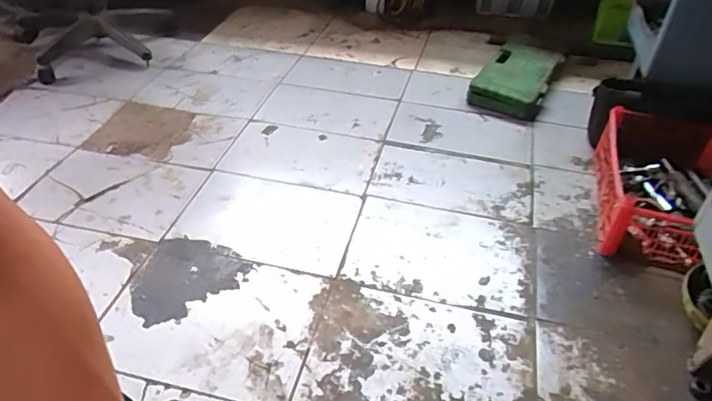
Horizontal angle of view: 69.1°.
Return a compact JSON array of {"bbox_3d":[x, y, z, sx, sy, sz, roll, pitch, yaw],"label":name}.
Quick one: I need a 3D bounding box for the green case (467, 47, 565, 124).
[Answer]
[{"bbox_3d":[0.508,-0.392,1.642,0.227,0.080,0.374,18,44,17],"label":"green case"}]

